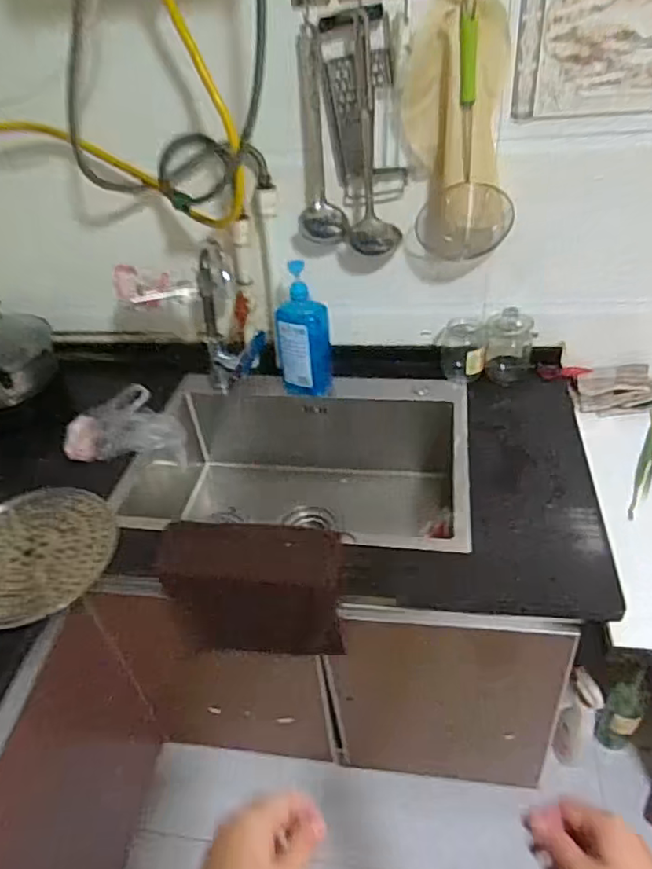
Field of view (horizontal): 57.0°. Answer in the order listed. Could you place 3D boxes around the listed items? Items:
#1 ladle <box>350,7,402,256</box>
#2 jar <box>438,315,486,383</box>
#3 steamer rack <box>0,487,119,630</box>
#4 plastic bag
[{"bbox_3d":[0.079,-0.470,0.989,0.085,0.367,0.054,0,41,6],"label":"ladle"},{"bbox_3d":[0.272,-0.173,1.196,0.094,0.103,0.099,4,42,10],"label":"jar"},{"bbox_3d":[-0.468,0.188,0.944,0.264,0.027,0.231,-25,49,-22],"label":"steamer rack"},{"bbox_3d":[-0.377,-0.024,1.106,0.219,0.141,0.129,3,42,10],"label":"plastic bag"}]

